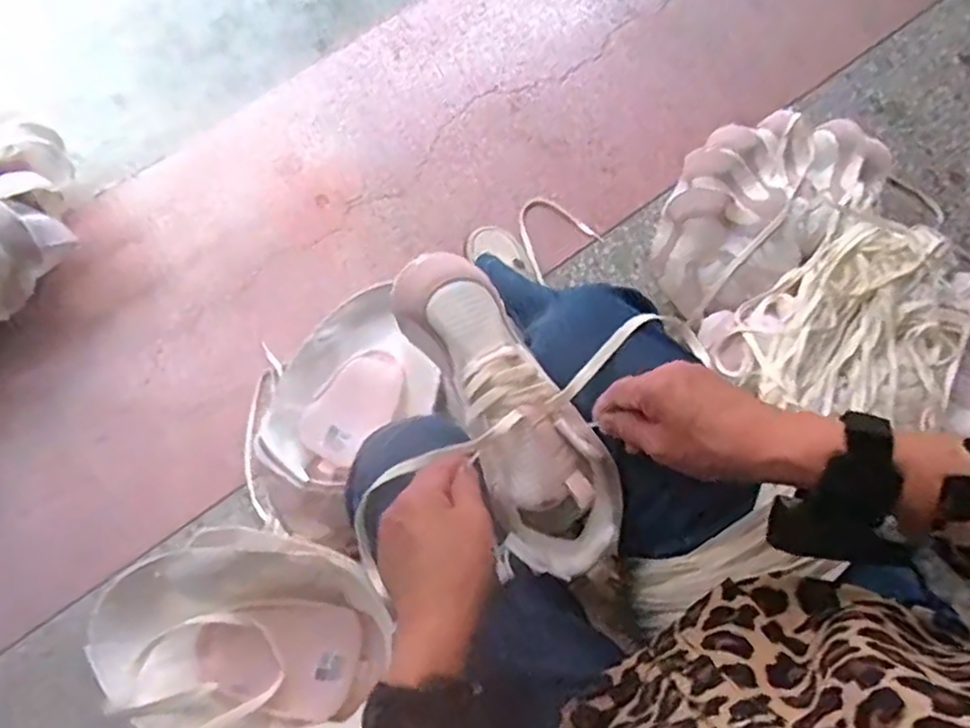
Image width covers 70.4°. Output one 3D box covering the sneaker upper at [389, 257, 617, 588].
[{"bbox_3d":[0.017,0.030,0.490,0.086,0.057,0.242,-29,84,-6],"label":"sneaker upper"}]

